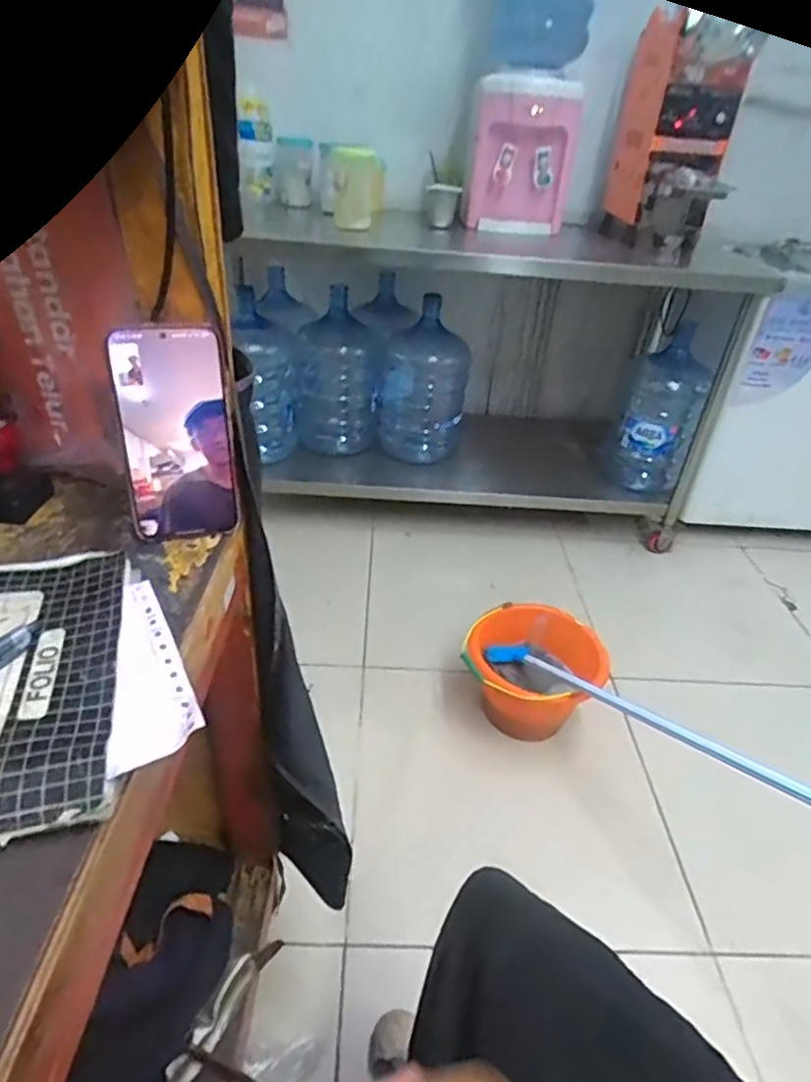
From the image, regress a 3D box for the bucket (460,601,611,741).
[{"bbox_3d":[0.261,0.300,1.348,0.271,0.218,0.264,3,35,-2],"label":"bucket"}]

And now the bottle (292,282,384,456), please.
[{"bbox_3d":[-0.209,-0.503,1.900,0.258,0.447,0.255,1,35,-6],"label":"bottle"}]

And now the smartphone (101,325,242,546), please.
[{"bbox_3d":[-0.170,-0.077,0.467,0.082,0.161,0.013,-6,28,-17],"label":"smartphone"}]

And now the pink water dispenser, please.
[{"bbox_3d":[0.300,-1.020,1.641,0.279,0.345,0.326,9,35,6],"label":"pink water dispenser"}]

